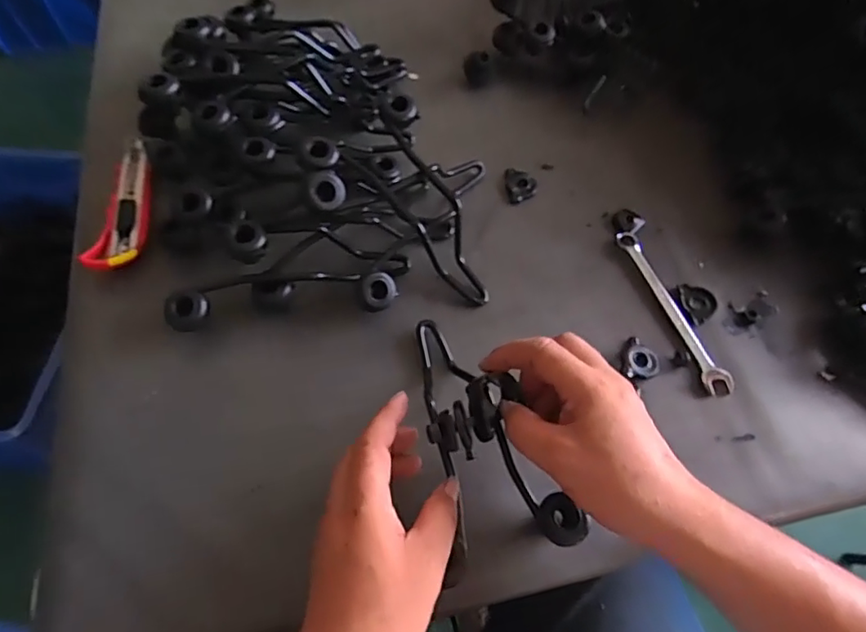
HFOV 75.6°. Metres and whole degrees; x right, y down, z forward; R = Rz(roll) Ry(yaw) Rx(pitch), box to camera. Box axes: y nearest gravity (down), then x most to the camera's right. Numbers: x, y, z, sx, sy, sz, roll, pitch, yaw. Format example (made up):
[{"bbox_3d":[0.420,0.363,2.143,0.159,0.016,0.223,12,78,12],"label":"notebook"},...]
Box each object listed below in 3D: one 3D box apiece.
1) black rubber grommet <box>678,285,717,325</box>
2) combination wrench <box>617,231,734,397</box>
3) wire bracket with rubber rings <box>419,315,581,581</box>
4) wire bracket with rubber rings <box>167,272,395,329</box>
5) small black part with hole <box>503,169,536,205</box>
[{"bbox_3d":[0.236,-0.011,0.494,0.032,0.006,0.038,-8,62,-6],"label":"black rubber grommet"},{"bbox_3d":[0.210,-0.009,0.495,0.021,0.007,0.171,-16,63,-11],"label":"combination wrench"},{"bbox_3d":[0.019,0.076,0.393,0.076,0.061,0.197,-23,57,-14],"label":"wire bracket with rubber rings"},{"bbox_3d":[-0.122,-0.015,0.461,0.182,0.036,0.043,-6,61,-6],"label":"wire bracket with rubber rings"},{"bbox_3d":[0.088,-0.132,0.556,0.030,0.011,0.042,-5,61,-5],"label":"small black part with hole"}]

